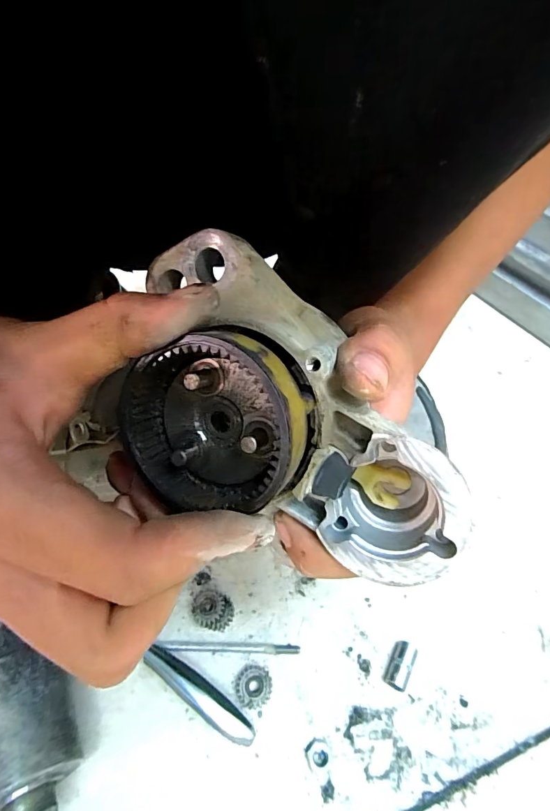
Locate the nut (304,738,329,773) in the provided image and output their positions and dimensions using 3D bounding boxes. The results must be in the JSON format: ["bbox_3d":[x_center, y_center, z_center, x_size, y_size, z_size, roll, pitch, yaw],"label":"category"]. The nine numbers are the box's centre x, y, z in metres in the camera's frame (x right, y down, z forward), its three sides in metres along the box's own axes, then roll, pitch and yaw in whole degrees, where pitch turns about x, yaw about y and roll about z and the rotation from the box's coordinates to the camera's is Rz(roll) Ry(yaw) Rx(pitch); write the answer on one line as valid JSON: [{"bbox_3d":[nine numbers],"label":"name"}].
[{"bbox_3d":[0.024,0.191,0.231,0.013,0.004,0.013,1,49,-1],"label":"nut"}]

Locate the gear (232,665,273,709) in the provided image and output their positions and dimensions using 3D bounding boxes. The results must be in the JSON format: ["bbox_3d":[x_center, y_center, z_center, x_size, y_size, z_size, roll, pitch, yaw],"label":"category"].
[{"bbox_3d":[-0.013,0.166,0.248,0.021,0.007,0.021,1,49,-1],"label":"gear"}]

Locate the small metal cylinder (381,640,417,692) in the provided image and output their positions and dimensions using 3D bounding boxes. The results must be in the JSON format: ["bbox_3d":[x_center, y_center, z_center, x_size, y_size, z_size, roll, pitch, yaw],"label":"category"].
[{"bbox_3d":[0.076,0.158,0.256,0.013,0.011,0.026,25,53,18],"label":"small metal cylinder"}]

